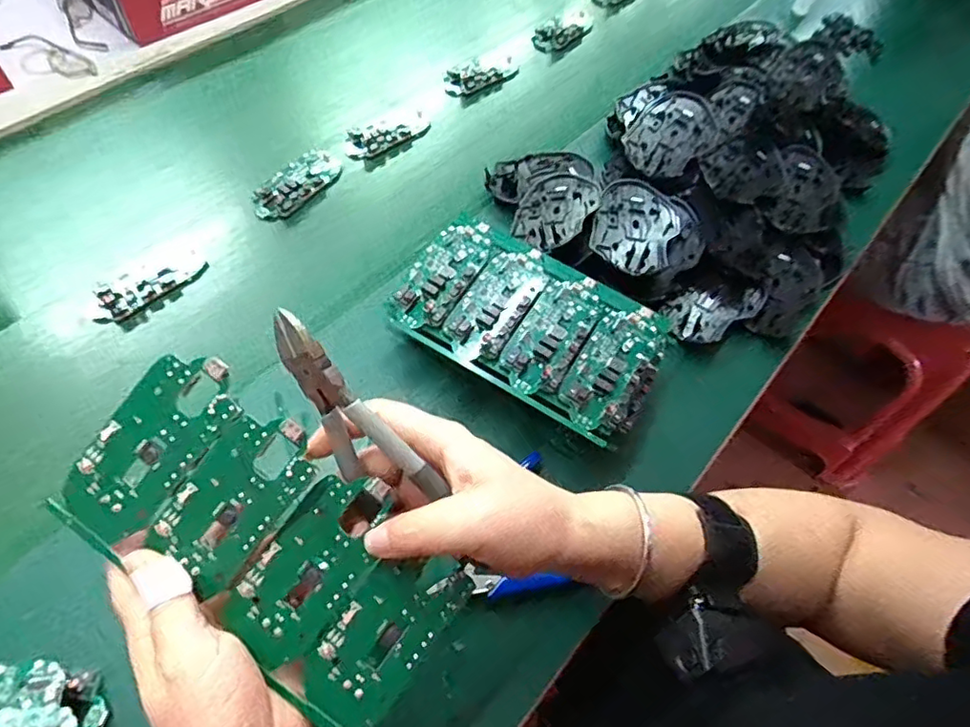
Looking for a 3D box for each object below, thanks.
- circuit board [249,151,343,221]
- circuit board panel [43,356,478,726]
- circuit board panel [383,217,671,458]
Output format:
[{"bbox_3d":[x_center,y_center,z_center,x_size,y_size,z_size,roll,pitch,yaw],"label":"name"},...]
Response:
[{"bbox_3d":[-0.186,-0.176,0.575,0.049,0.009,0.098,32,63,14],"label":"circuit board"},{"bbox_3d":[-0.104,0.085,0.280,0.187,0.013,0.097,38,83,-2],"label":"circuit board panel"},{"bbox_3d":[0.034,-0.031,0.443,0.194,0.024,0.117,29,62,12],"label":"circuit board panel"}]

